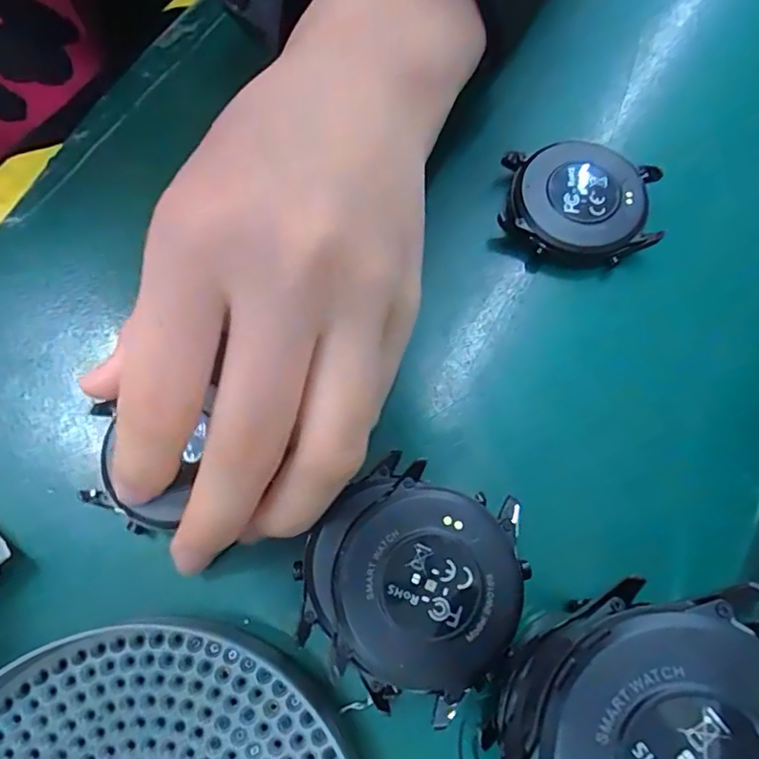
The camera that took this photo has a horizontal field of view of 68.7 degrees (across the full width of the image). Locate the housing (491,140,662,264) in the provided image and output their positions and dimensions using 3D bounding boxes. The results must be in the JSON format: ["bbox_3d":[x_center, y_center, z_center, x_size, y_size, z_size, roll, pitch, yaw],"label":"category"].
[{"bbox_3d":[0.067,-0.058,0.185,0.049,0.009,0.045,0,72,-1],"label":"housing"}]

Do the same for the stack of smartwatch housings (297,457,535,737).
[{"bbox_3d":[0.007,0.050,0.140,0.051,0.023,0.051,26,74,7],"label":"stack of smartwatch housings"}]

